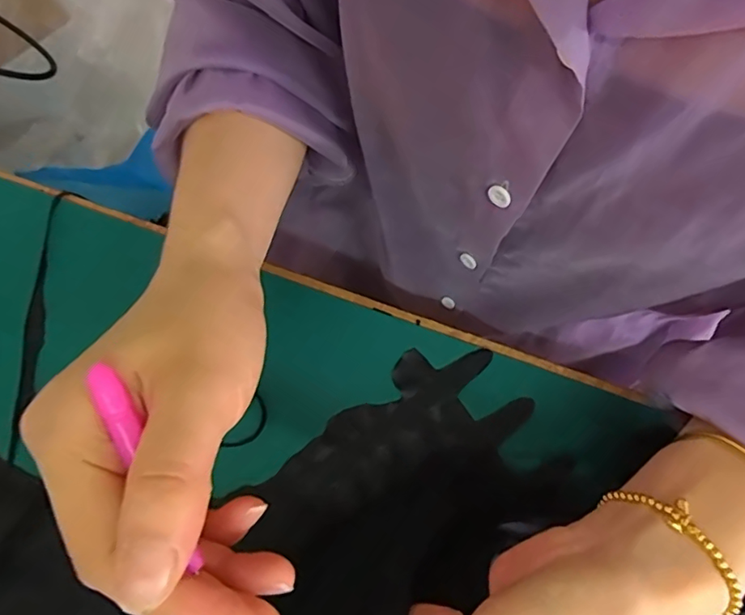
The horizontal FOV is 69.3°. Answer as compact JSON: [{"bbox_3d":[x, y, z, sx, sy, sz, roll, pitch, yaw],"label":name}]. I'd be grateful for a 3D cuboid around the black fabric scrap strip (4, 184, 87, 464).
[{"bbox_3d":[-0.210,0.007,0.337,0.013,0.005,0.169,5,78,2],"label":"black fabric scrap strip"}]

